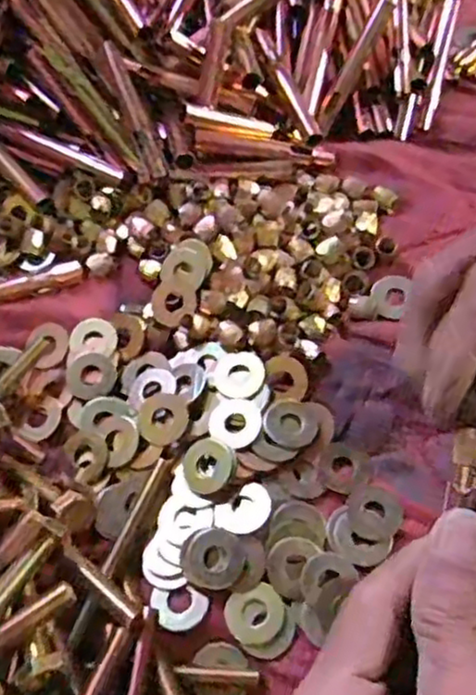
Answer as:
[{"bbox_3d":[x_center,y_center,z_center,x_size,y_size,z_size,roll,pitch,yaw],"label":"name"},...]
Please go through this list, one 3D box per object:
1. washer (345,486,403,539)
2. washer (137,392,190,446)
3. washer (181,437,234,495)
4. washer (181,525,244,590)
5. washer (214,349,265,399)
[{"bbox_3d":[0.061,0.072,0.310,0.024,0.004,0.023,-2,61,3],"label":"washer"},{"bbox_3d":[-0.036,0.033,0.329,0.025,0.004,0.025,-7,64,13],"label":"washer"},{"bbox_3d":[-0.014,0.053,0.317,0.023,0.004,0.024,-2,61,3],"label":"washer"},{"bbox_3d":[-0.011,0.090,0.299,0.026,0.007,0.024,-2,61,3],"label":"washer"},{"bbox_3d":[0.000,0.013,0.338,0.024,0.004,0.024,-2,61,3],"label":"washer"}]

